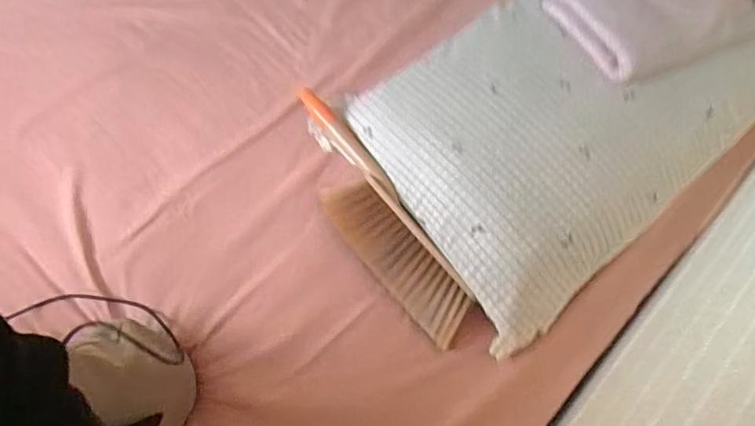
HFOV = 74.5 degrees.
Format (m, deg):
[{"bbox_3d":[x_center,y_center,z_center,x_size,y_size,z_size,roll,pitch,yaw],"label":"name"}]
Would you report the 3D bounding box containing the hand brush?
[{"bbox_3d":[-0.014,0.001,0.748,0.100,0.053,0.433,-31,75,-11],"label":"hand brush"}]

